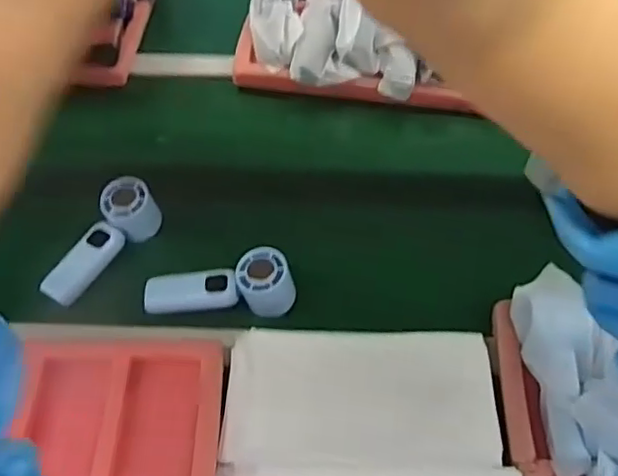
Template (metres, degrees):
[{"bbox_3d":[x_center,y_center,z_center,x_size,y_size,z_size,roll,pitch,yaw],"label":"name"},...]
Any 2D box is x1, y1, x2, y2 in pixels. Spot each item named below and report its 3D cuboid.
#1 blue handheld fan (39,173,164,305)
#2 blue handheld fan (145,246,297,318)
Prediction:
[{"bbox_3d":[-0.230,0.006,0.665,0.049,0.054,0.152,31,73,19],"label":"blue handheld fan"},{"bbox_3d":[-0.093,0.049,0.627,0.152,0.056,0.048,-2,55,-2],"label":"blue handheld fan"}]

